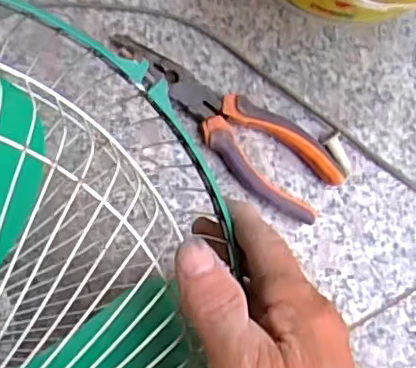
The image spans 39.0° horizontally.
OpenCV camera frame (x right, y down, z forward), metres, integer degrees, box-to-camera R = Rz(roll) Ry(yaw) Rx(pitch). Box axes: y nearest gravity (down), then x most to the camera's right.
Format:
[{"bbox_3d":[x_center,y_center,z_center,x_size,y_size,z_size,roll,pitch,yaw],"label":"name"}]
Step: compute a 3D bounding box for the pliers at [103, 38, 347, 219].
[{"bbox_3d":[0.009,-0.039,0.405,0.181,0.017,0.052,31,84,-7],"label":"pliers"}]

